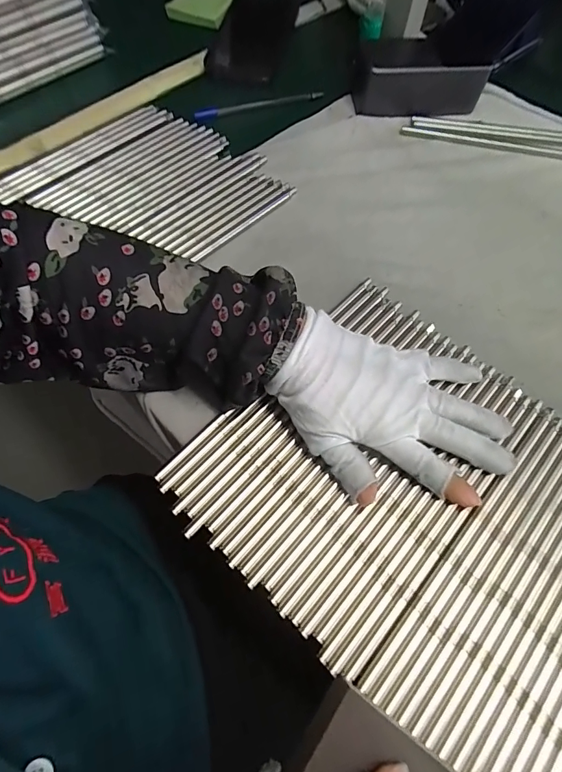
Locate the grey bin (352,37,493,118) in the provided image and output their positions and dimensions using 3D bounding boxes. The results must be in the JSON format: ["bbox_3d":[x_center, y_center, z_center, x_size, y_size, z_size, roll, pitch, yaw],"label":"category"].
[{"bbox_3d":[0.143,-0.323,0.433,0.126,0.046,0.065,-4,65,-6],"label":"grey bin"}]

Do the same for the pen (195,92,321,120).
[{"bbox_3d":[-0.022,-0.294,0.432,0.137,0.005,0.007,-15,67,-10],"label":"pen"}]

